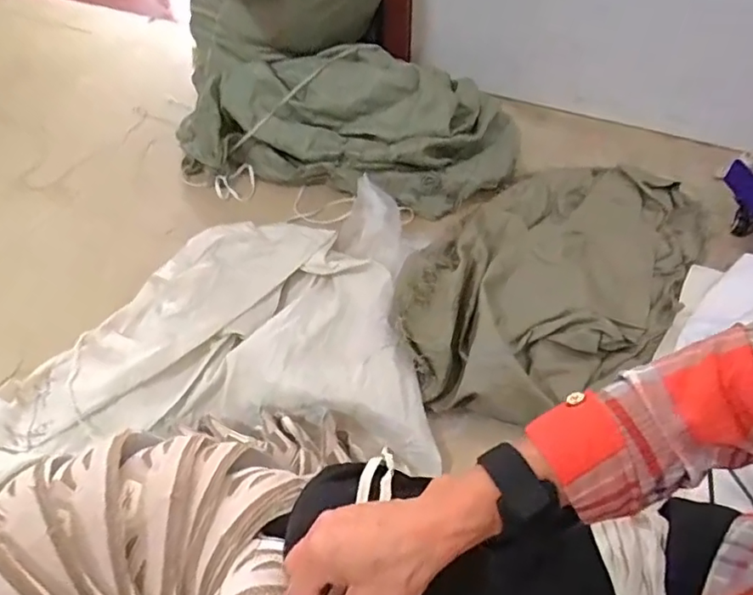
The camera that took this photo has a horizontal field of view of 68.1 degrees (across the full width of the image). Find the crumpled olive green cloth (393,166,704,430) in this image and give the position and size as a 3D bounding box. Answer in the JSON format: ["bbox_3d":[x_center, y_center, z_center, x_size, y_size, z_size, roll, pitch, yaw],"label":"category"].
[{"bbox_3d":[0.324,-0.060,0.996,0.401,0.128,0.705,32,58,23],"label":"crumpled olive green cloth"}]

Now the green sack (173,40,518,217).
[{"bbox_3d":[-0.080,-0.391,1.215,0.766,0.191,0.327,10,52,9],"label":"green sack"}]

